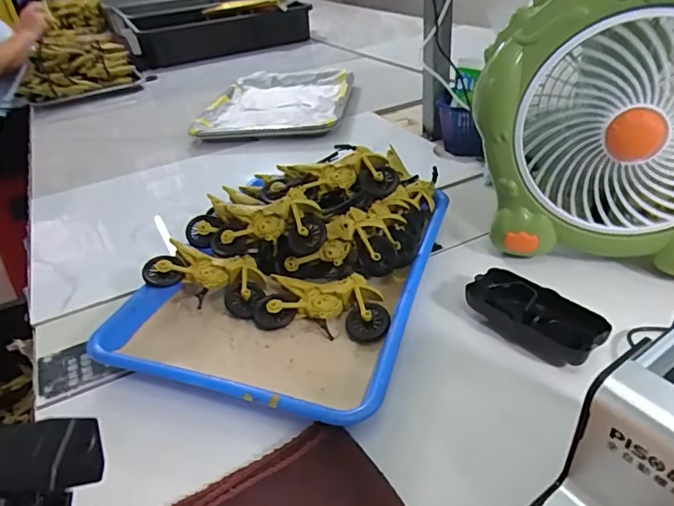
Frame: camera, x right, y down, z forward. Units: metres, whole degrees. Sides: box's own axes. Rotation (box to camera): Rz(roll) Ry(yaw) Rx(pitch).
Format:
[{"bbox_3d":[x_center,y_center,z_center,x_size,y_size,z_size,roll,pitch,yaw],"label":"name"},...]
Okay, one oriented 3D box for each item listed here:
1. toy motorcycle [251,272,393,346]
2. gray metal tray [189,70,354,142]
[{"bbox_3d":[-0.013,0.048,0.453,0.119,0.031,0.054,3,35,13],"label":"toy motorcycle"},{"bbox_3d":[-0.112,-0.296,0.980,0.268,0.035,0.360,0,35,9],"label":"gray metal tray"}]

